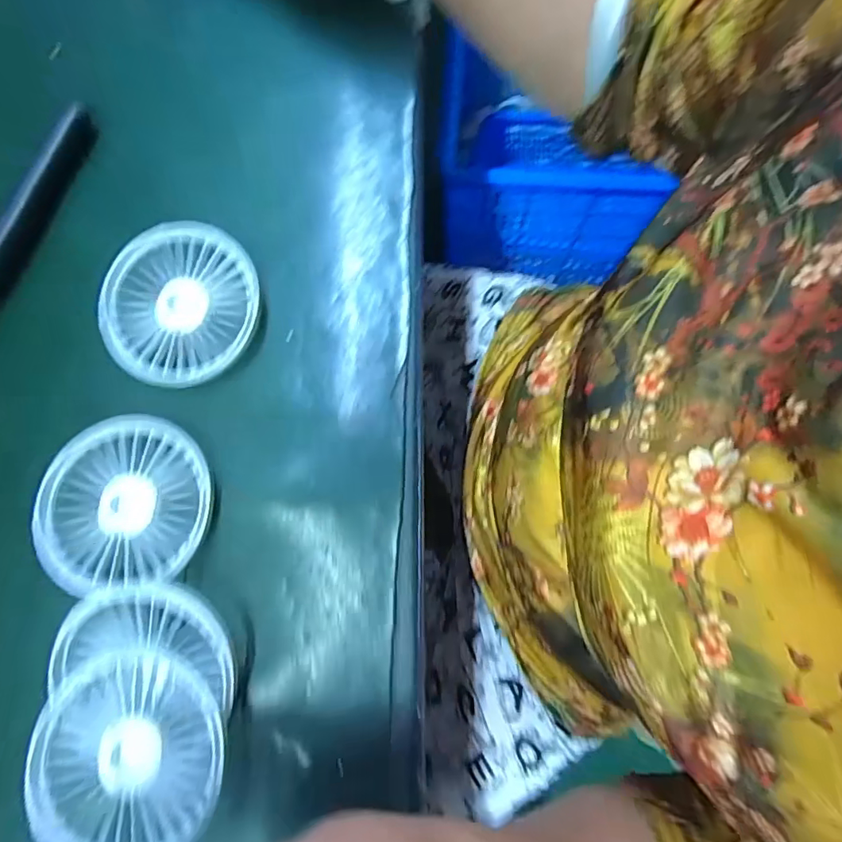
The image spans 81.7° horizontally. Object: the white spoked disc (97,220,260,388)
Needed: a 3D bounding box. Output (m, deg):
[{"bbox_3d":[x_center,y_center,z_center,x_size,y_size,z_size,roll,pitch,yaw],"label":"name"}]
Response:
[{"bbox_3d":[-0.137,-0.066,0.280,0.082,0.022,0.092,29,82,8],"label":"white spoked disc"}]

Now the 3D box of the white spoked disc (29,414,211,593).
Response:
[{"bbox_3d":[-0.158,0.042,0.263,0.089,0.016,0.086,-1,79,3],"label":"white spoked disc"}]

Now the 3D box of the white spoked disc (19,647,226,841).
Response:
[{"bbox_3d":[-0.136,0.157,0.225,0.089,0.007,0.088,0,75,1],"label":"white spoked disc"}]

